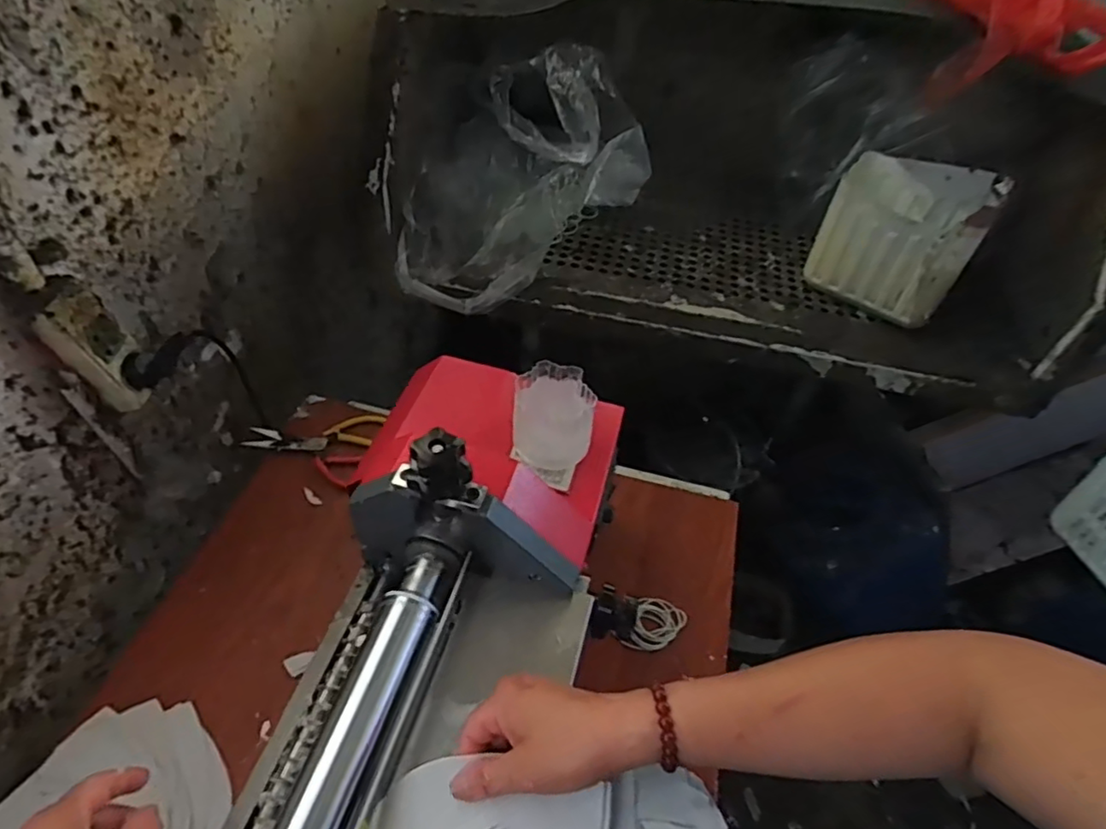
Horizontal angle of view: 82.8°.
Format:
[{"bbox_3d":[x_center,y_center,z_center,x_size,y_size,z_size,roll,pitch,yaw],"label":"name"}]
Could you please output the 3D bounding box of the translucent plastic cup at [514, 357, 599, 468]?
[{"bbox_3d":[0.001,0.002,0.593,0.075,0.063,0.078,6,49,0],"label":"translucent plastic cup"}]

